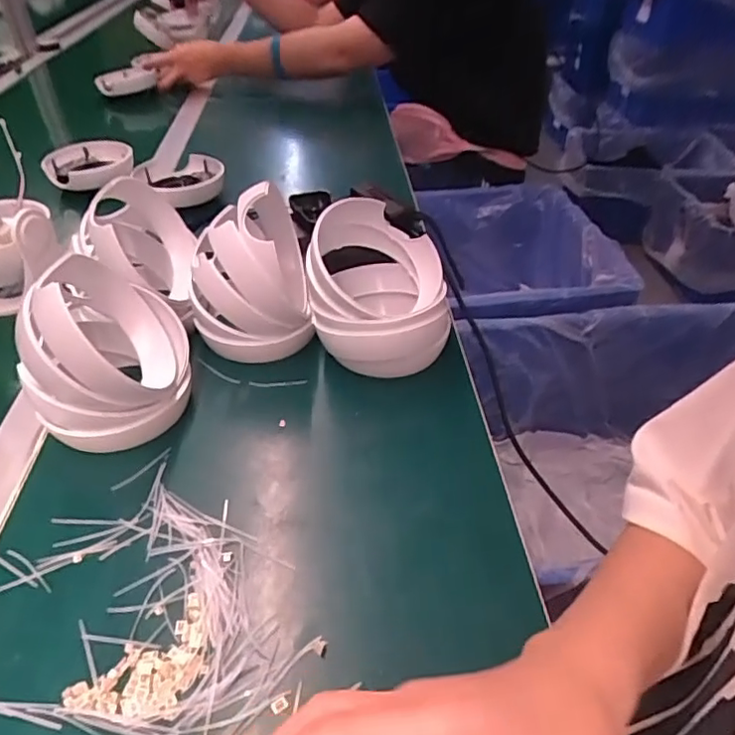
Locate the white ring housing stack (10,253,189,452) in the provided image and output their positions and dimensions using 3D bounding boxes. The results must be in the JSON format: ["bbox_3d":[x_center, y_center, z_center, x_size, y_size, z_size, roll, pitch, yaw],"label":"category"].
[{"bbox_3d":[-0.194,-0.015,0.436,0.096,0.120,0.114,-3,40,-3],"label":"white ring housing stack"}]

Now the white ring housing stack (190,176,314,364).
[{"bbox_3d":[-0.105,-0.081,0.509,0.101,0.129,0.111,-8,40,-9],"label":"white ring housing stack"}]

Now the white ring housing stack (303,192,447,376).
[{"bbox_3d":[0.010,-0.064,0.505,0.117,0.118,0.120,-2,40,-2],"label":"white ring housing stack"}]

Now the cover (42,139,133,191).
[{"bbox_3d":[-0.382,-0.281,0.795,0.113,0.031,0.141,-13,41,-14],"label":"cover"}]

